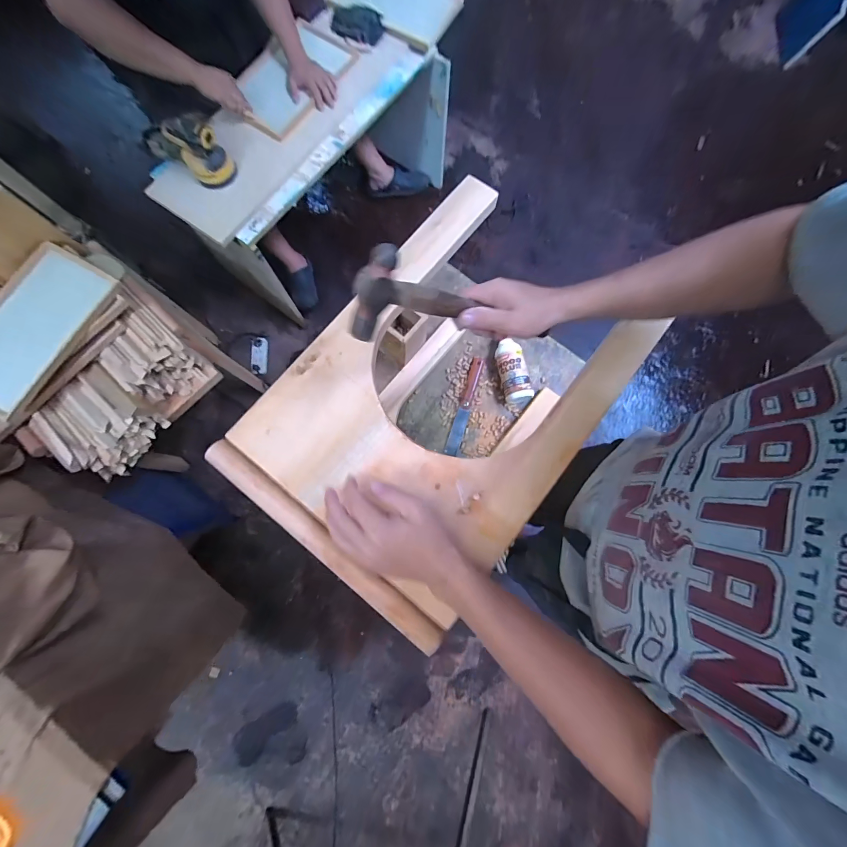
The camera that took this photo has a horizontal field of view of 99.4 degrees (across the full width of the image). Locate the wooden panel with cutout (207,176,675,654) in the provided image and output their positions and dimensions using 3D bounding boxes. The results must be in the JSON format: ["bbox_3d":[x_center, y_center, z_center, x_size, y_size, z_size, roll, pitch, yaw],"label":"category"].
[{"bbox_3d":[0.034,-0.048,0.492,0.367,0.035,0.538,39,81,8],"label":"wooden panel with cutout"}]

